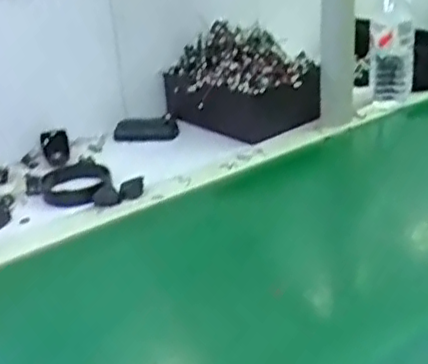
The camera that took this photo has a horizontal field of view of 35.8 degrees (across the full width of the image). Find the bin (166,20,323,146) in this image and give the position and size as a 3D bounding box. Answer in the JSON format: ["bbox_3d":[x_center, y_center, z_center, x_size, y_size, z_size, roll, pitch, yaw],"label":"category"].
[{"bbox_3d":[0.043,-0.177,1.124,0.253,0.128,0.169,23,37,33],"label":"bin"}]

